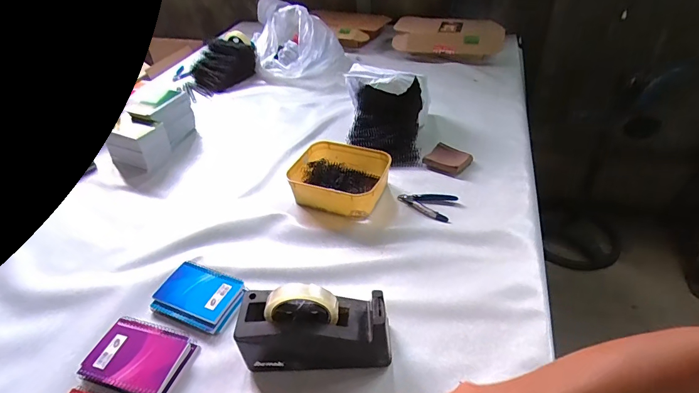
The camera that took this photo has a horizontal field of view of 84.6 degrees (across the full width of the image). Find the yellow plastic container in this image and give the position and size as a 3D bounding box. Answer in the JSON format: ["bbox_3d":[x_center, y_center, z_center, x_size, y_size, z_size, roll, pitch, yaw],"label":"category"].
[{"bbox_3d":[-0.025,-0.040,0.826,0.194,0.063,0.160,13,42,21],"label":"yellow plastic container"}]

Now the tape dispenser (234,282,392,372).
[{"bbox_3d":[-0.047,0.175,0.525,0.195,0.119,0.074,-2,39,4],"label":"tape dispenser"}]

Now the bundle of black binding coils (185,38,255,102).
[{"bbox_3d":[-0.448,-0.450,1.334,0.237,0.120,0.210,-13,40,-9],"label":"bundle of black binding coils"}]

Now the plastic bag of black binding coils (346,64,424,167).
[{"bbox_3d":[0.089,-0.211,0.955,0.192,0.132,0.256,-2,39,5],"label":"plastic bag of black binding coils"}]

